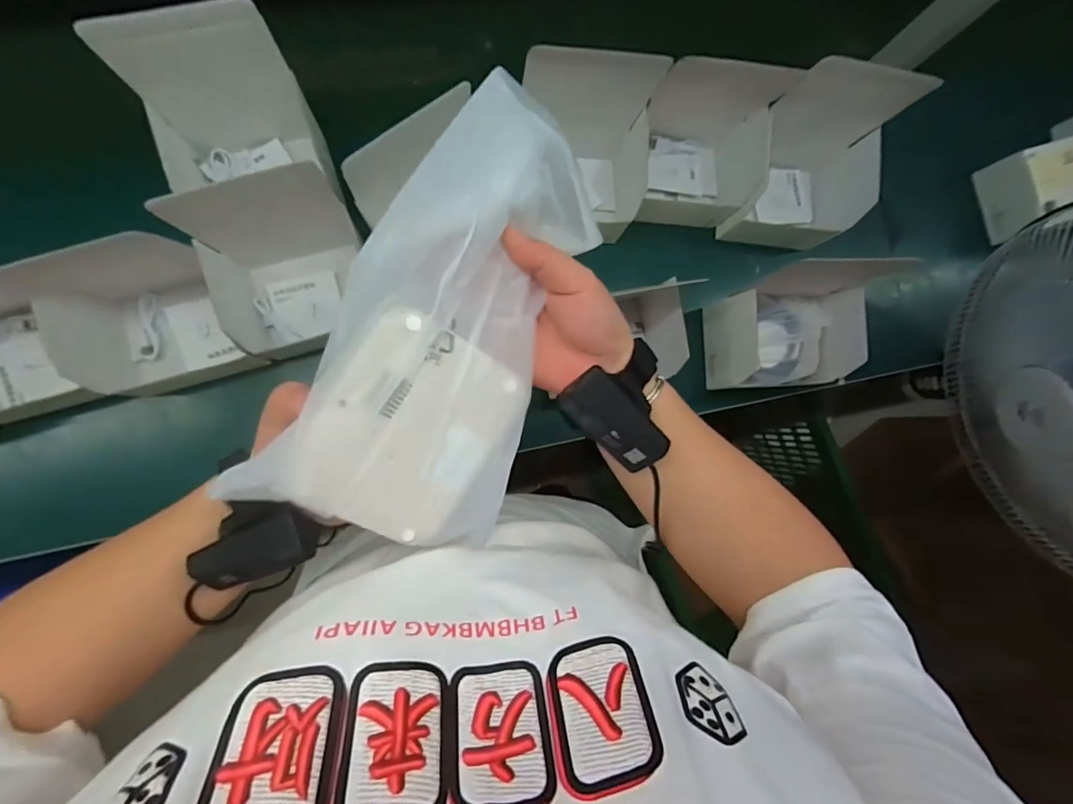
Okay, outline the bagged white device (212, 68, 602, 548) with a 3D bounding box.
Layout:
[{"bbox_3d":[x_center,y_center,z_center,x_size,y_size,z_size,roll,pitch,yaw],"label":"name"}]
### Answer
[{"bbox_3d":[-0.043,-0.038,0.283,0.139,0.022,0.257,30,90,-21],"label":"bagged white device"}]

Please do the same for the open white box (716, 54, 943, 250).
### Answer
[{"bbox_3d":[0.341,-0.287,0.588,0.159,0.194,0.114,3,85,-2],"label":"open white box"}]

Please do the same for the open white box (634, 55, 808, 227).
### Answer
[{"bbox_3d":[0.204,-0.306,0.580,0.154,0.176,0.110,3,85,-2],"label":"open white box"}]

